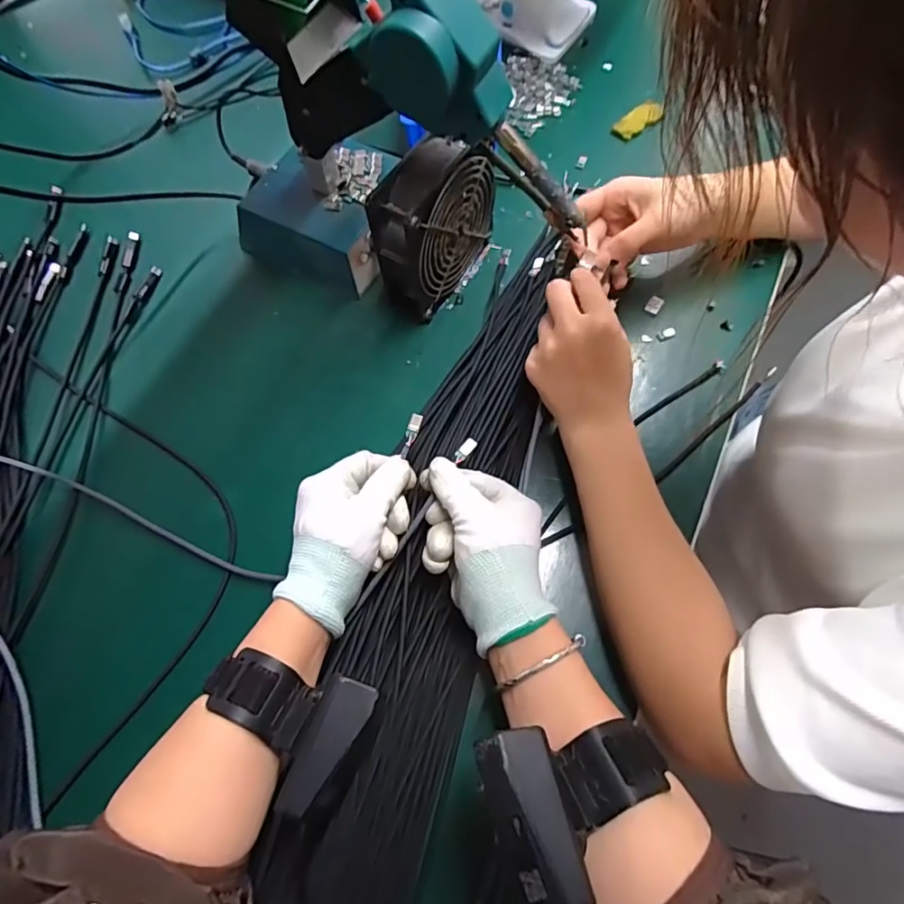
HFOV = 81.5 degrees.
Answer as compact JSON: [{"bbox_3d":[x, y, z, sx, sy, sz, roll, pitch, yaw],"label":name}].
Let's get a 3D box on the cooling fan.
[{"bbox_3d":[-0.012,-0.190,0.441,0.049,0.123,0.119,34,73,14],"label":"cooling fan"}]

